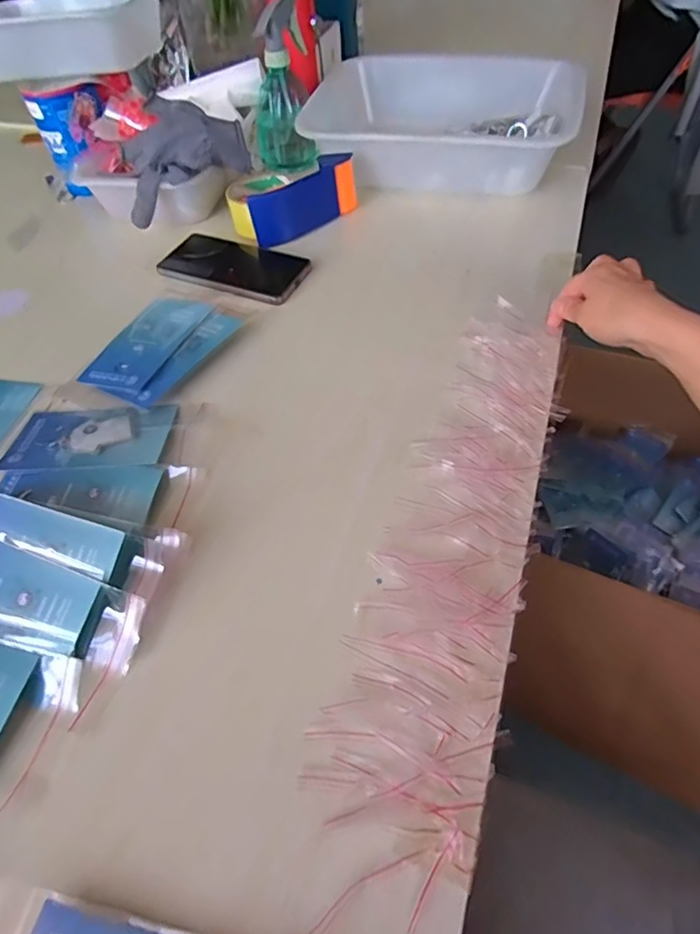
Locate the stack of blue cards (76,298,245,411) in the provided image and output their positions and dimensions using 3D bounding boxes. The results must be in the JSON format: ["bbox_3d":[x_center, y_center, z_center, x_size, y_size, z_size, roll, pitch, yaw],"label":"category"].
[{"bbox_3d":[-0.189,-0.120,0.527,0.110,0.010,0.141,23,59,21],"label":"stack of blue cards"}]

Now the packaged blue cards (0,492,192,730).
[{"bbox_3d":[-0.224,0.077,0.365,0.191,0.016,0.106,10,73,12],"label":"packaged blue cards"}]

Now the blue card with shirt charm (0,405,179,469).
[{"bbox_3d":[-0.221,-0.027,0.455,0.135,0.010,0.072,-2,54,4],"label":"blue card with shirt charm"}]

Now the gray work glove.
[{"bbox_3d":[-0.203,-0.376,0.643,0.159,0.076,0.102,-21,55,-10],"label":"gray work glove"}]

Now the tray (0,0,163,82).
[{"bbox_3d":[-0.369,-0.555,0.681,0.233,0.068,0.134,0,53,3],"label":"tray"}]

